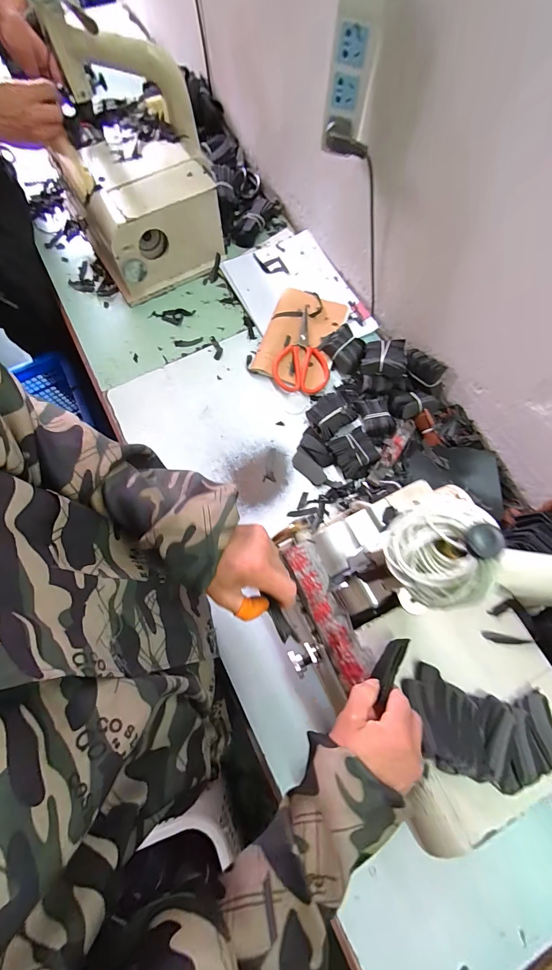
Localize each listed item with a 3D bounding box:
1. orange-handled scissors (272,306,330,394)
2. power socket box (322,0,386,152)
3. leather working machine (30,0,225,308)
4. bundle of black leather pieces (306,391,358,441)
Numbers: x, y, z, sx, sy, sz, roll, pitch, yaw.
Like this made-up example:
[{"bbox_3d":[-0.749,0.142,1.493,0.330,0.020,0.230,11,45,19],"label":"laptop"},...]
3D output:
[{"bbox_3d":[0.054,-0.259,0.666,0.104,0.021,0.172,8,72,6],"label":"orange-handled scissors"},{"bbox_3d":[0.096,-0.533,0.434,0.060,0.146,0.031,3,71,5],"label":"power socket box"},{"bbox_3d":[-0.270,-0.611,0.618,0.270,0.344,0.313,-27,72,-5],"label":"leather working machine"},{"bbox_3d":[0.101,-0.129,0.622,0.073,0.030,0.071,-32,72,-7],"label":"bundle of black leather pieces"}]

